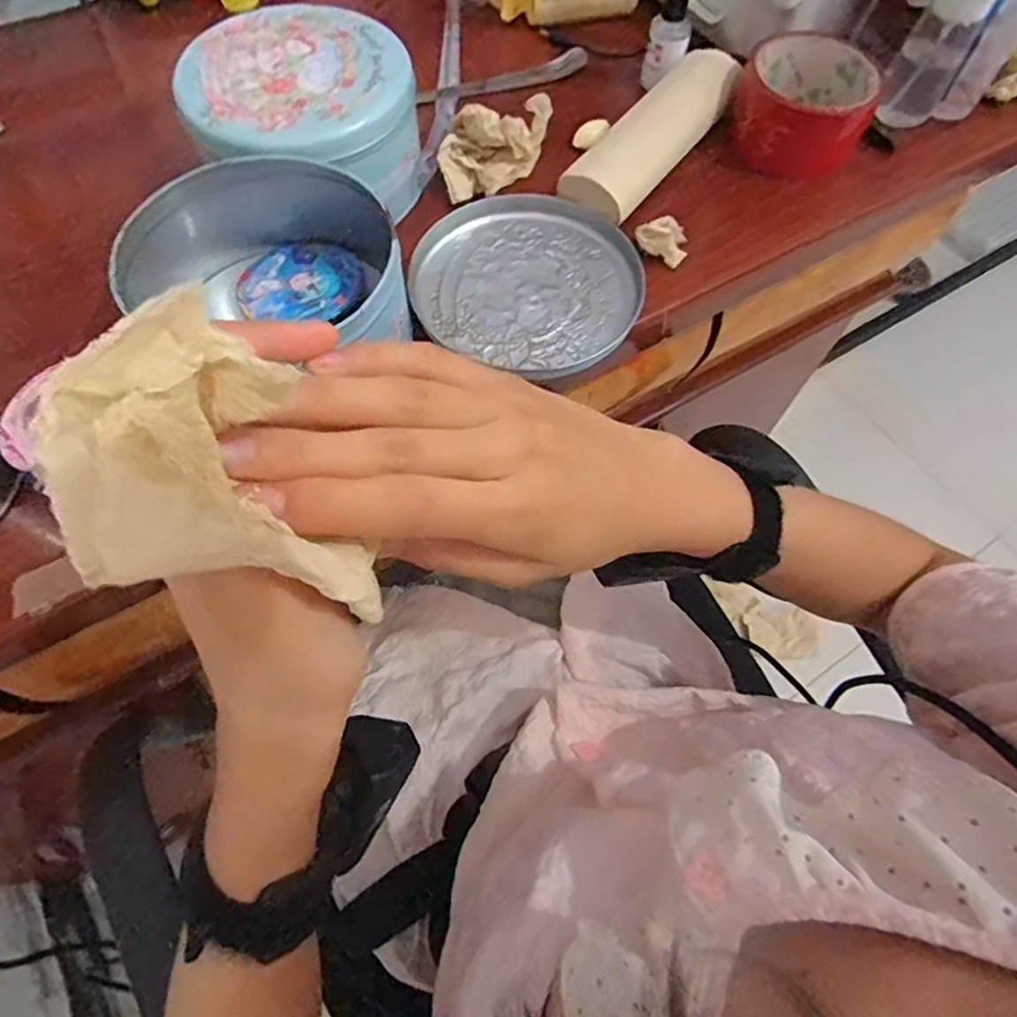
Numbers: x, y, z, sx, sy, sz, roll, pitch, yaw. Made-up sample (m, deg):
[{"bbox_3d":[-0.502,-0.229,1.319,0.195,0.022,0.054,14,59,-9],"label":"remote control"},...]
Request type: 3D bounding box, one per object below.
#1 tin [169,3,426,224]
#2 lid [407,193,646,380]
[{"bbox_3d":[-0.115,-0.230,0.372,0.127,0.058,0.120,1,64,-1],"label":"tin"},{"bbox_3d":[0.012,-0.140,0.376,0.133,0.011,0.127,1,64,-1],"label":"lid"}]

